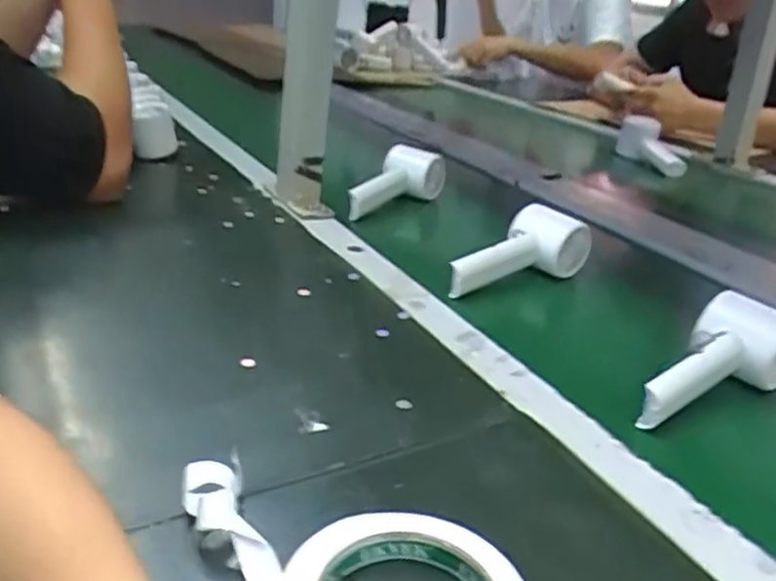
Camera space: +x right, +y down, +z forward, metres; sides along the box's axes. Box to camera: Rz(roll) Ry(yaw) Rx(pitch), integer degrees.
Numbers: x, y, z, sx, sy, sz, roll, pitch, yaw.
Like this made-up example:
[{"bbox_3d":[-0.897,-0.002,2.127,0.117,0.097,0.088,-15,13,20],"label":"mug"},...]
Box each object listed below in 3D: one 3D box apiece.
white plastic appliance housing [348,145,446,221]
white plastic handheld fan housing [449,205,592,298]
[{"bbox_3d":[0.005,-0.131,0.845,0.160,0.058,0.050,-31,41,-34],"label":"white plastic appliance housing"},{"bbox_3d":[0.122,-0.030,0.643,0.063,0.064,0.147,25,32,36],"label":"white plastic handheld fan housing"}]

